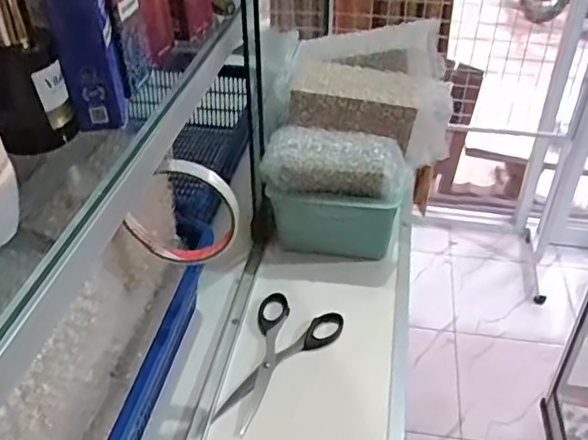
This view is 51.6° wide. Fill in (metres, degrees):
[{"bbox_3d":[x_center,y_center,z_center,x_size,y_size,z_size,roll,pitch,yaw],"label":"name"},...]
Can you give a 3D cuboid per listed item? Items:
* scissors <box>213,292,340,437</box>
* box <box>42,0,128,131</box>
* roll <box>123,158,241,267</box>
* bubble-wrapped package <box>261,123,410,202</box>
[{"bbox_3d":[-0.023,0.124,0.551,0.080,0.016,0.146,21,41,23],"label":"scissors"},{"bbox_3d":[-0.123,-0.110,0.355,0.035,0.109,0.037,-10,38,-15],"label":"box"},{"bbox_3d":[-0.082,-0.005,0.437,0.081,0.087,0.012,1,37,-1],"label":"roll"},{"bbox_3d":[0.043,-0.061,0.606,0.140,0.048,0.060,5,37,5],"label":"bubble-wrapped package"}]

